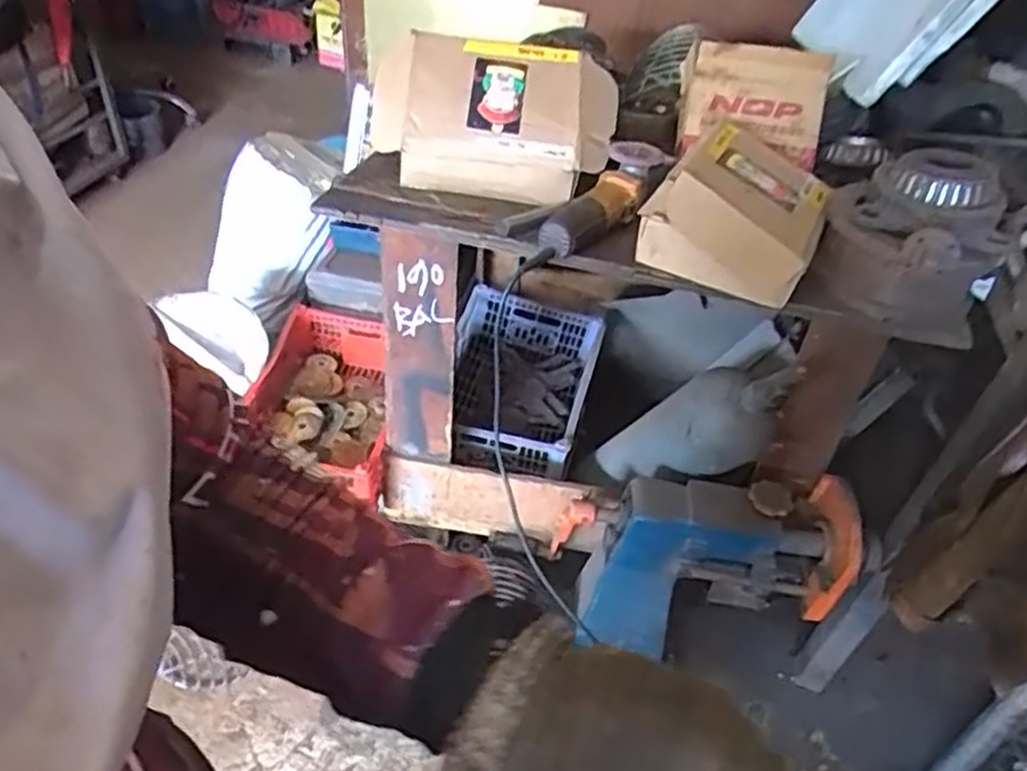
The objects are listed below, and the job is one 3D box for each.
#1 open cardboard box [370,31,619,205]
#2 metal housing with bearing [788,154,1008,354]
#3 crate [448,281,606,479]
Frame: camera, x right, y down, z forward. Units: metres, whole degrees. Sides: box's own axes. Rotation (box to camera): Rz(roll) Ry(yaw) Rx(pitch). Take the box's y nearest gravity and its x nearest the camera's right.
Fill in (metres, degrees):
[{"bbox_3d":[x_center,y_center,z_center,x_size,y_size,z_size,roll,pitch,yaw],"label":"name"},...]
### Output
[{"bbox_3d":[-0.014,-0.405,1.137,0.329,0.175,0.163,7,41,2],"label":"open cardboard box"},{"bbox_3d":[0.540,-0.190,1.017,0.230,0.202,0.213,24,44,20],"label":"metal housing with bearing"},{"bbox_3d":[-0.003,0.021,1.666,0.331,0.183,0.480,11,41,6],"label":"crate"}]

